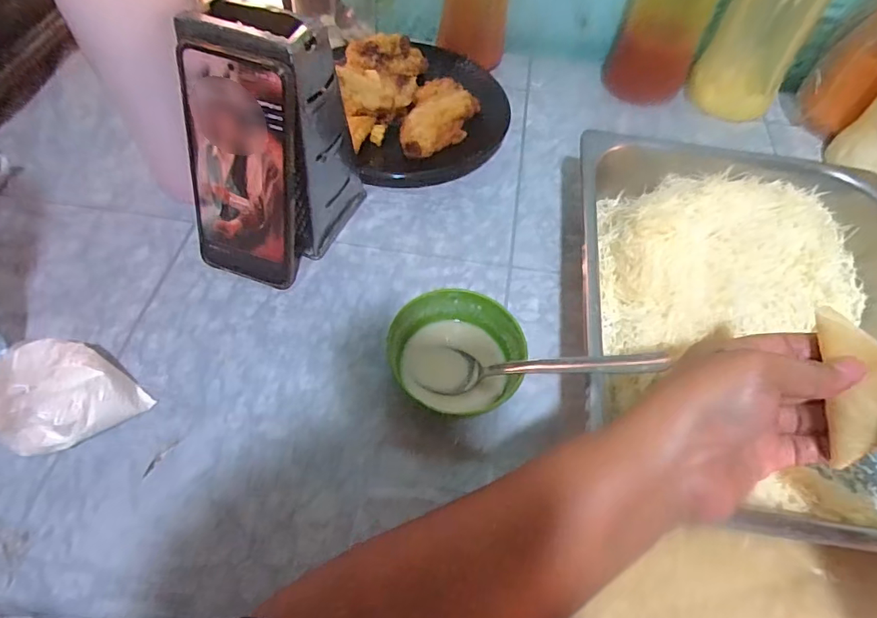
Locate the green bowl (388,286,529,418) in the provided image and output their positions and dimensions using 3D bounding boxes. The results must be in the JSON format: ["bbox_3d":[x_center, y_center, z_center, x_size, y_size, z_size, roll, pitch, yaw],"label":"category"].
[{"bbox_3d":[0.013,0.034,0.363,0.089,0.040,0.083,2,56,-3],"label":"green bowl"}]

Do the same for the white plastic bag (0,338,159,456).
[{"bbox_3d":[-0.242,0.046,0.310,0.092,0.080,0.077,11,56,2],"label":"white plastic bag"}]

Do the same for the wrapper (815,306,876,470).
[{"bbox_3d":[0.211,0.034,0.234,0.013,0.061,0.076,5,78,-31],"label":"wrapper"}]

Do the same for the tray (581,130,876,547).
[{"bbox_3d":[0.226,-0.004,0.390,0.242,0.061,0.304,8,56,1],"label":"tray"}]

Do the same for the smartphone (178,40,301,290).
[{"bbox_3d":[-0.139,-0.095,0.366,0.078,0.166,0.016,20,38,6],"label":"smartphone"}]

